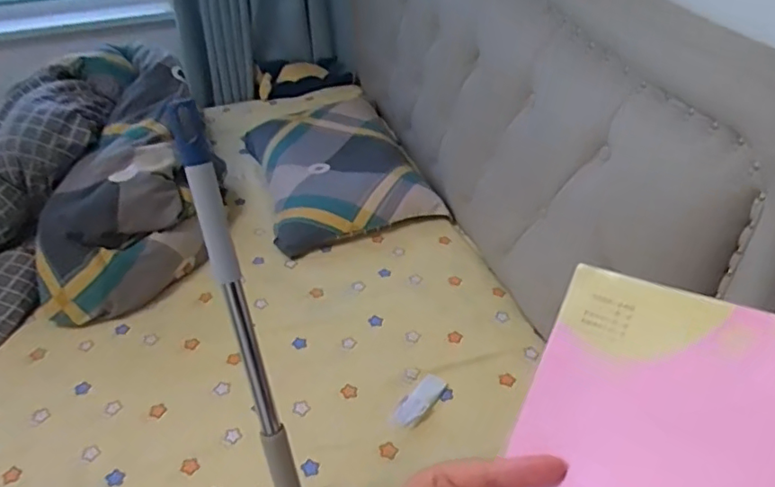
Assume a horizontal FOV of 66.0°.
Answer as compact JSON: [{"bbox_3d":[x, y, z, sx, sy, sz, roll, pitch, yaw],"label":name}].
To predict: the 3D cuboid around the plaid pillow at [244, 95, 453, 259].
[{"bbox_3d":[-0.143,-0.228,1.695,0.434,0.117,0.611,-13,40,-13],"label":"plaid pillow"}]

